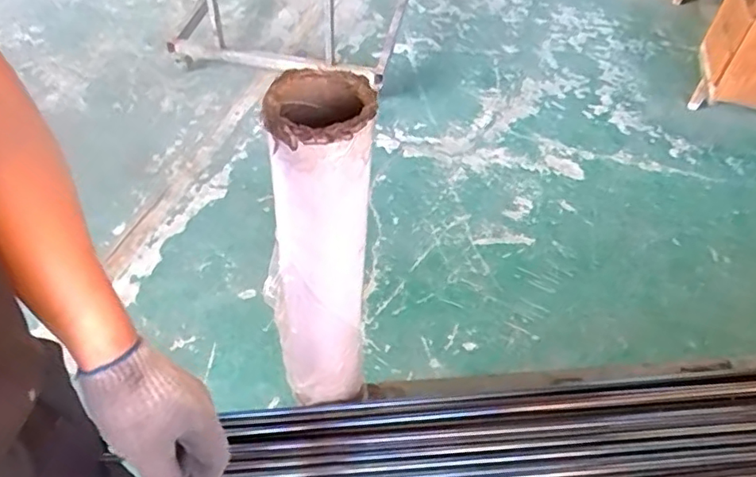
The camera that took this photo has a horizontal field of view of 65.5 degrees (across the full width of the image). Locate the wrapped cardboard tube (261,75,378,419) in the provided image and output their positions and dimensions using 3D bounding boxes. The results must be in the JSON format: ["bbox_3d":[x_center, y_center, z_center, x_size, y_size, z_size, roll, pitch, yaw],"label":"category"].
[{"bbox_3d":[-0.062,0.028,0.635,0.107,0.430,0.117,5,50,0],"label":"wrapped cardboard tube"}]

